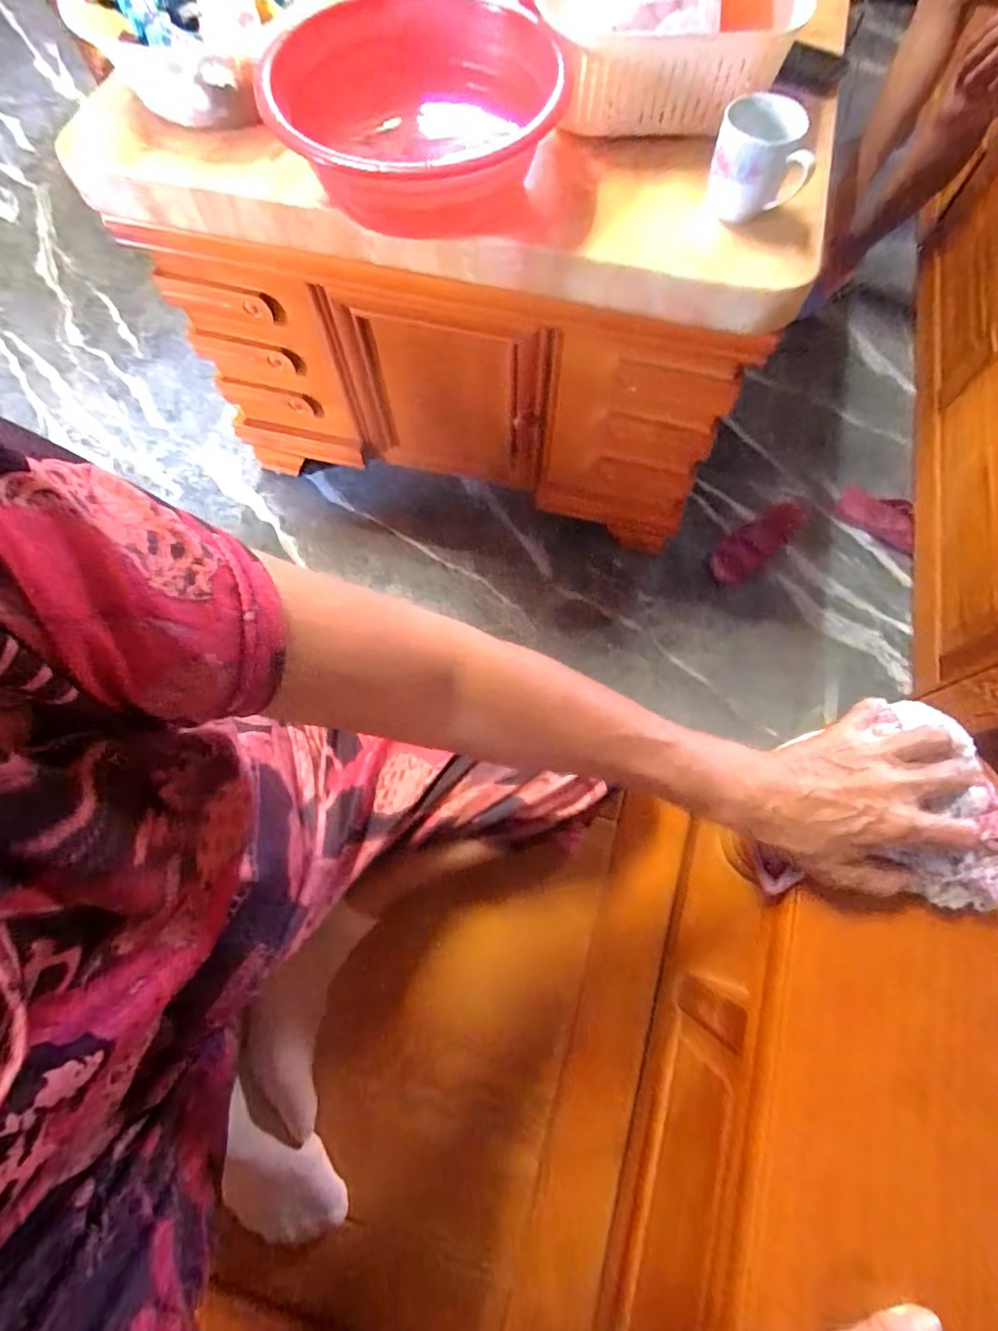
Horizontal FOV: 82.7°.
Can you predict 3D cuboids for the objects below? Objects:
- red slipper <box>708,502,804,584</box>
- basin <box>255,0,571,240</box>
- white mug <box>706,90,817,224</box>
[{"bbox_3d":[0.511,-0.249,1.097,0.261,0.051,0.085,-39,75,-12],"label":"red slipper"},{"bbox_3d":[-0.089,-0.565,0.595,0.287,0.088,0.277,0,70,1],"label":"basin"},{"bbox_3d":[0.272,-0.528,0.597,0.097,0.077,0.070,7,70,3],"label":"white mug"}]

